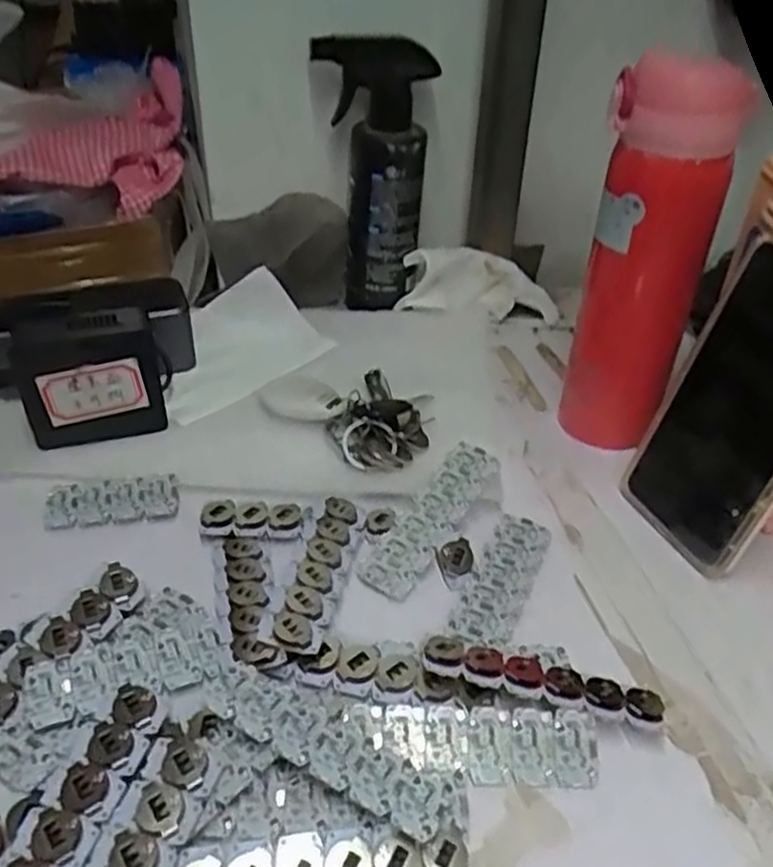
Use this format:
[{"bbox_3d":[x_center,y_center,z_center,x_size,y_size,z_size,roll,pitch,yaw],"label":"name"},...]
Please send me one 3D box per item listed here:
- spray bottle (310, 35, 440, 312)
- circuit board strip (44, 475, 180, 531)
[{"bbox_3d":[-0.012,-0.194,0.583,0.079,0.182,0.057,3,38,-1],"label":"spray bottle"},{"bbox_3d":[-0.153,0.037,0.425,0.070,0.005,0.030,-7,39,-12],"label":"circuit board strip"}]

